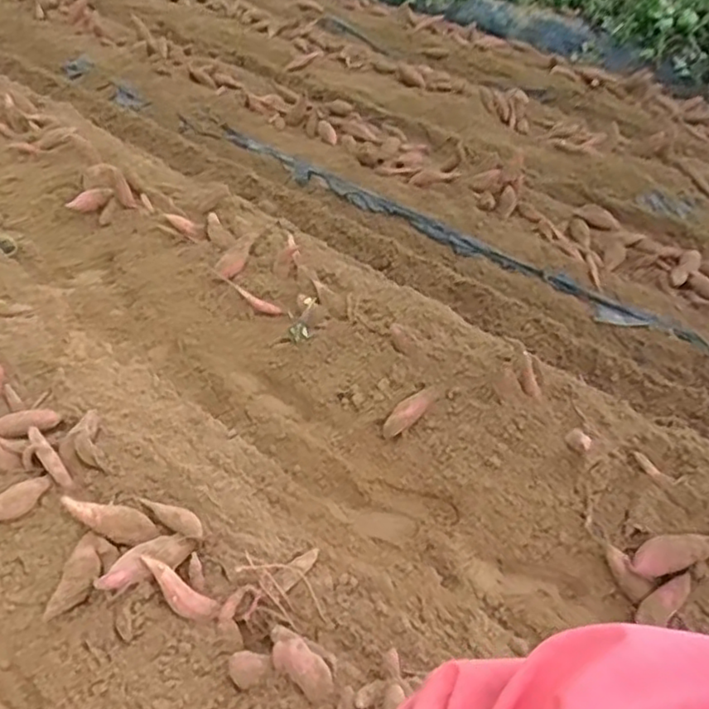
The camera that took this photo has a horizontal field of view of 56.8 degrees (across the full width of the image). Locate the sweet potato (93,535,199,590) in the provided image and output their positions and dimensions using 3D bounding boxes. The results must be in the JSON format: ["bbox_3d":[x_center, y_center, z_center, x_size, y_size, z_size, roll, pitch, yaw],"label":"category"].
[{"bbox_3d":[-0.433,0.438,1.392,0.222,0.061,0.071,-17,48,-41],"label":"sweet potato"}]

